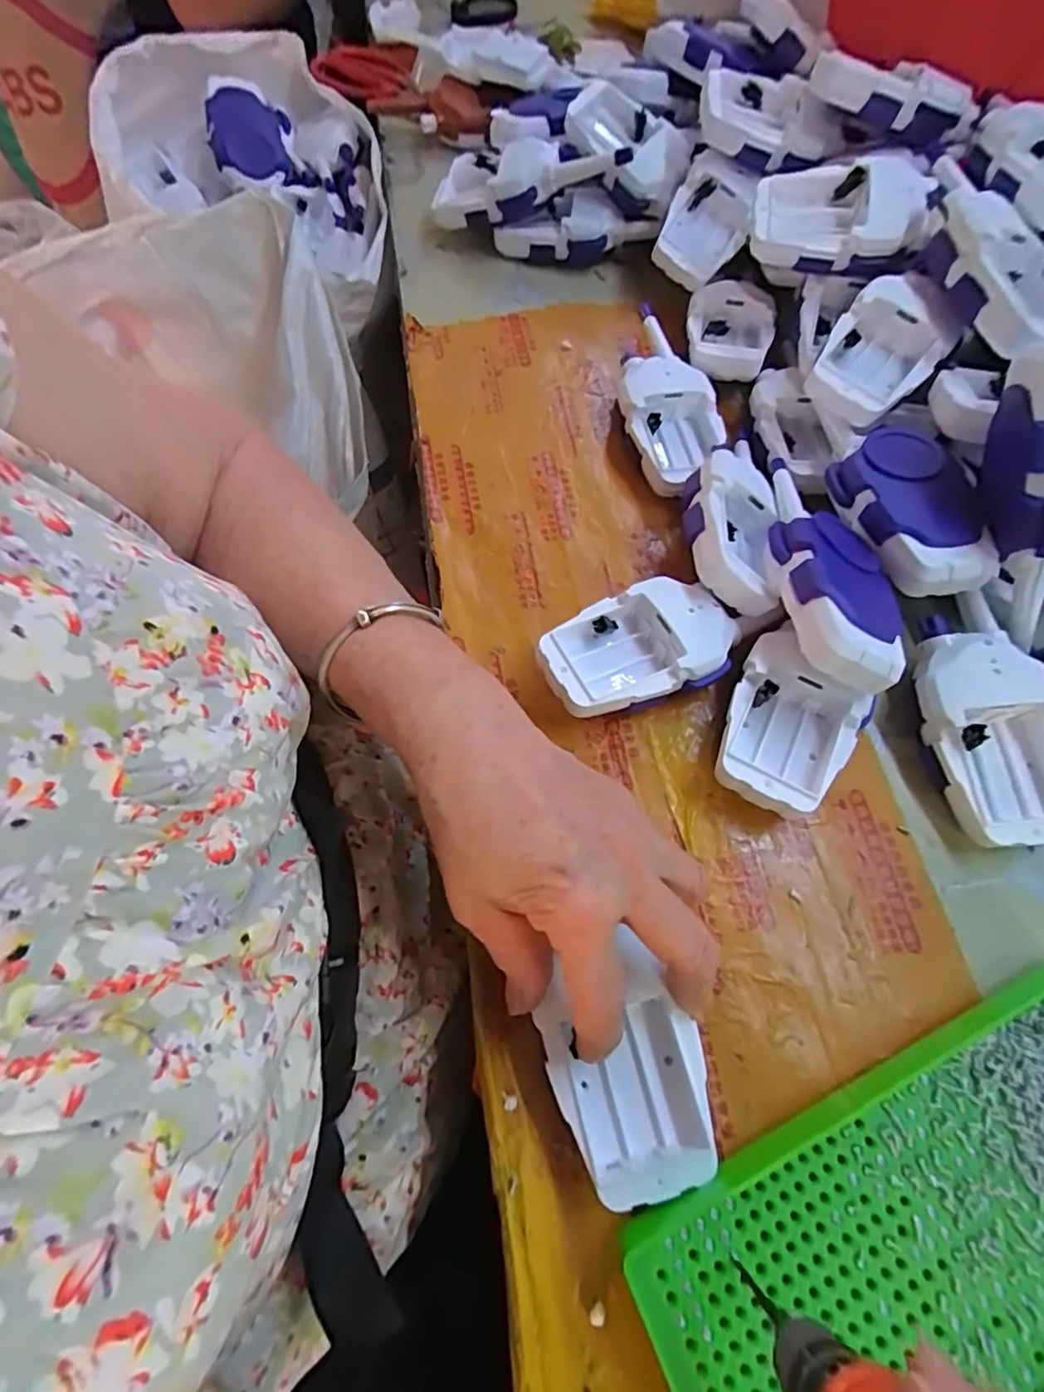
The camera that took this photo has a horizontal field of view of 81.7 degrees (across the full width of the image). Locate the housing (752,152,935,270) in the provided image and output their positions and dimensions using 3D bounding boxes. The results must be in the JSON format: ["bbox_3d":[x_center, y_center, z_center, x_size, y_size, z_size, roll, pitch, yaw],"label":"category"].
[{"bbox_3d":[0.207,-0.318,0.403,0.102,0.041,0.064,6,65,6],"label":"housing"}]

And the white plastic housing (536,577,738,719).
[{"bbox_3d":[0.064,-0.023,0.336,0.104,0.037,0.061,-23,68,-11],"label":"white plastic housing"}]

